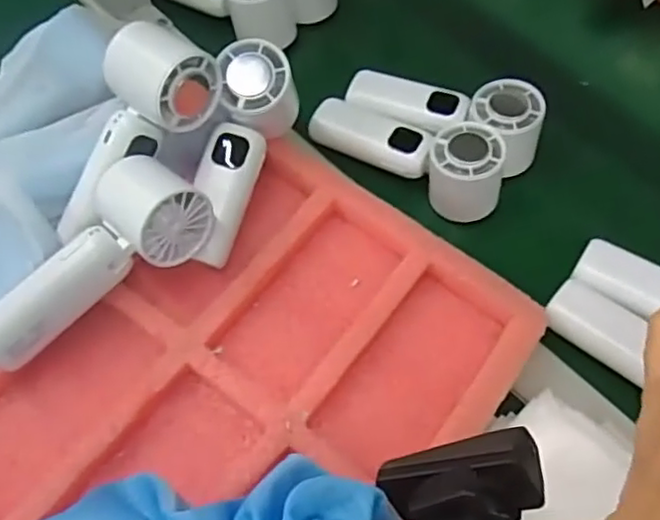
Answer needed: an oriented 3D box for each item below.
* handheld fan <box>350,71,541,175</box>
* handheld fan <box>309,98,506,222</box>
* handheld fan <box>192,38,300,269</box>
[{"bbox_3d":[0.091,-0.120,0.507,0.156,0.054,0.061,28,64,12],"label":"handheld fan"},{"bbox_3d":[0.062,-0.088,0.491,0.166,0.051,0.049,27,64,12],"label":"handheld fan"},{"bbox_3d":[-0.062,-0.072,0.445,0.054,0.051,0.155,15,89,6],"label":"handheld fan"}]

